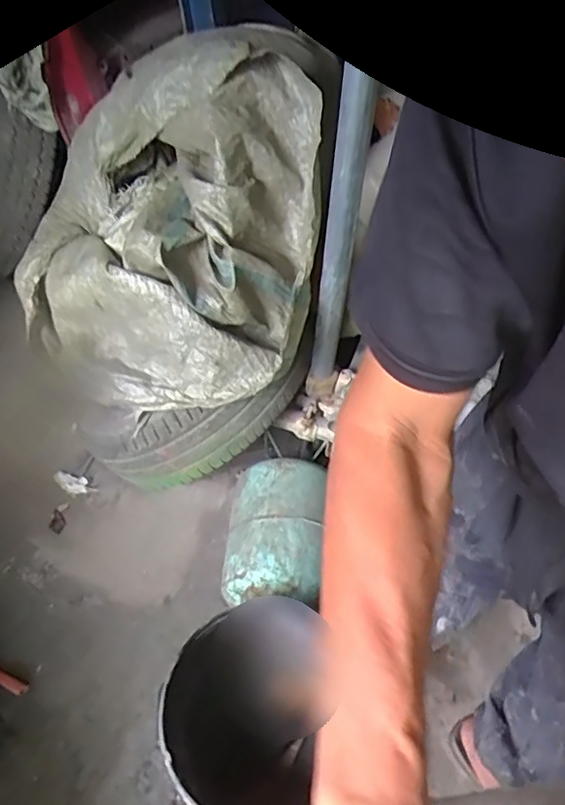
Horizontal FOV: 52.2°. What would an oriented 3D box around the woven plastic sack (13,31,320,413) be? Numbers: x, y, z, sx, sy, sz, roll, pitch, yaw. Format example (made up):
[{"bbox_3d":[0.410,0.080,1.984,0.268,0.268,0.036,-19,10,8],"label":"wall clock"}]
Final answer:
[{"bbox_3d":[-0.198,-0.284,0.946,0.489,0.445,0.376,8,53,4],"label":"woven plastic sack"}]

